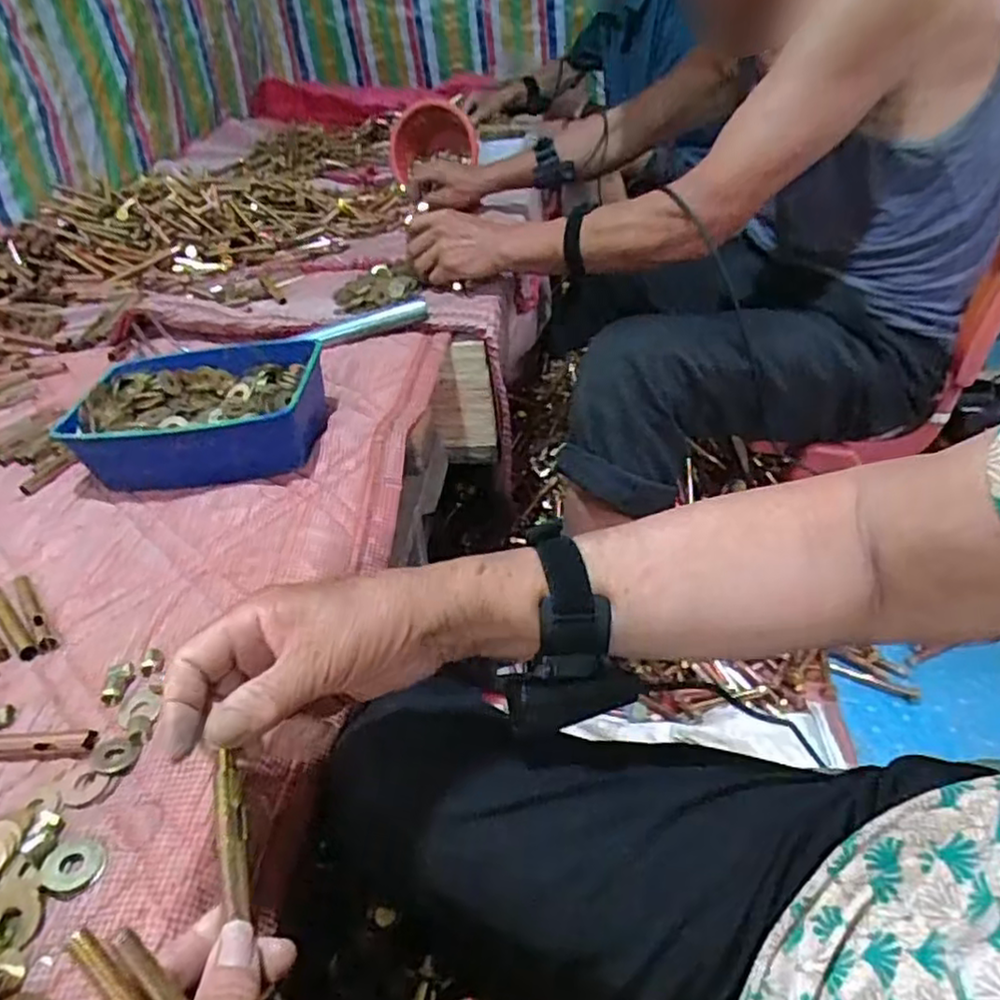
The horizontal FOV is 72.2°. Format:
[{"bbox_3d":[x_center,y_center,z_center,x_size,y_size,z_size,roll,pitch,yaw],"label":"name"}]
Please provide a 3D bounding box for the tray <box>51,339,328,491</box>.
[{"bbox_3d":[-0.261,-0.077,0.609,0.201,0.062,0.147,-7,39,-2],"label":"tray"}]

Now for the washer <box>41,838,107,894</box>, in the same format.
[{"bbox_3d":[-0.206,0.175,0.330,0.026,0.006,0.025,-3,39,3],"label":"washer"}]

